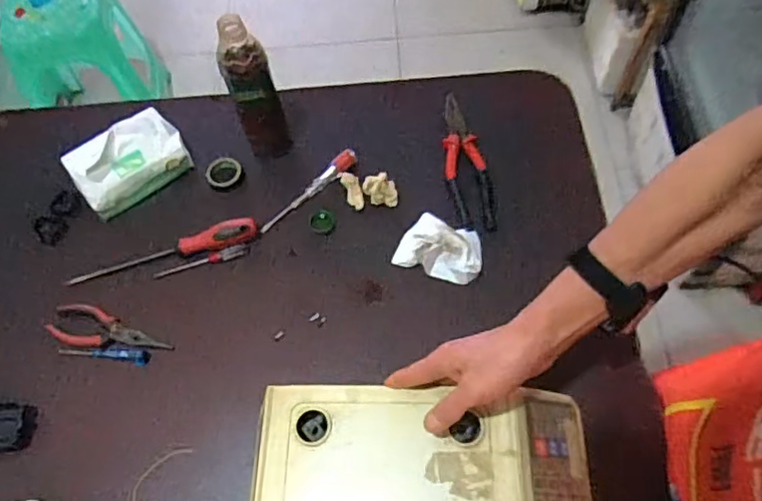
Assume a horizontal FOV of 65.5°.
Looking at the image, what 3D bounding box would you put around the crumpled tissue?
[{"bbox_3d":[0.076,-0.006,0.739,0.103,0.027,0.071,18,64,12],"label":"crumpled tissue"}]

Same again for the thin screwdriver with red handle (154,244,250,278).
[{"bbox_3d":[-0.228,0.014,0.753,0.121,0.009,0.013,-18,62,-6],"label":"thin screwdriver with red handle"}]

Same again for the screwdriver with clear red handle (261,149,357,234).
[{"bbox_3d":[-0.094,-0.078,0.797,0.026,0.022,0.158,40,71,21],"label":"screwdriver with clear red handle"}]

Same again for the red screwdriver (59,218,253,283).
[{"bbox_3d":[-0.278,0.000,0.752,0.246,0.026,0.029,-13,62,-4],"label":"red screwdriver"}]

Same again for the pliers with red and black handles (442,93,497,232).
[{"bbox_3d":[0.113,-0.119,0.783,0.053,0.026,0.193,-5,62,1],"label":"pliers with red and black handles"}]

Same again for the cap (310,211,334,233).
[{"bbox_3d":[-0.076,-0.038,0.770,0.031,0.006,0.033,-1,62,3],"label":"cap"}]

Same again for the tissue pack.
[{"bbox_3d":[-0.340,-0.124,0.797,0.148,0.073,0.094,-37,66,-15],"label":"tissue pack"}]

